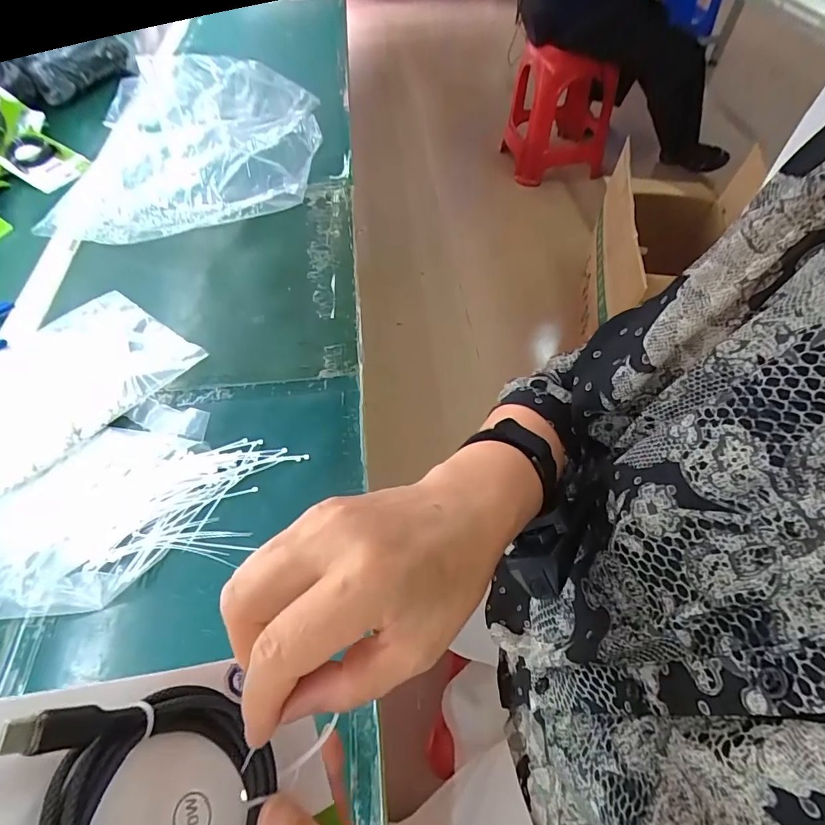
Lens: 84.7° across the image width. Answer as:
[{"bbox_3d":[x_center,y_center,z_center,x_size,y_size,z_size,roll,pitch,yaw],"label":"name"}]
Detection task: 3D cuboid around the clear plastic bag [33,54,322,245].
[{"bbox_3d":[-0.343,-0.440,0.722,0.368,0.073,0.410,-7,61,6],"label":"clear plastic bag"}]

